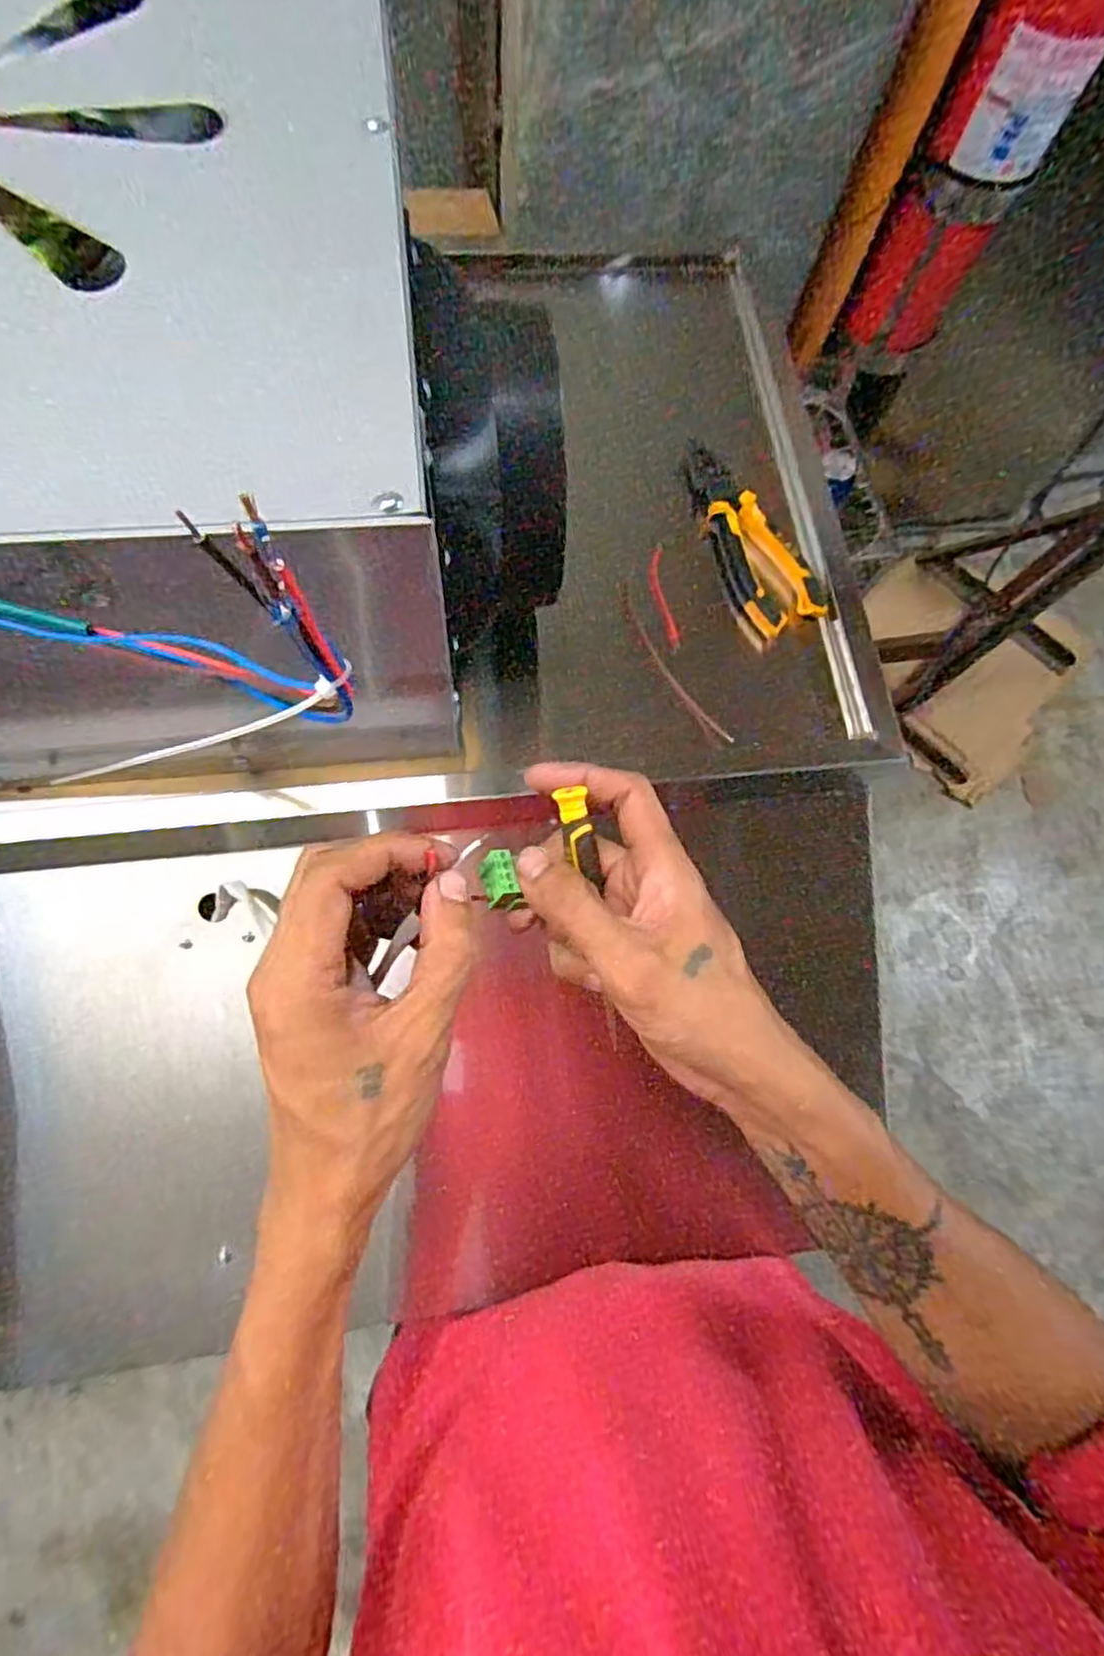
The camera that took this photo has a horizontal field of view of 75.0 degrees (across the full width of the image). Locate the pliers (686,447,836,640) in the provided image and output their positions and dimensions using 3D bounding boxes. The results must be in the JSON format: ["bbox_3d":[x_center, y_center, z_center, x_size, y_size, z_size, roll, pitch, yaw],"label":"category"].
[{"bbox_3d":[0.144,-0.209,0.521,0.061,0.027,0.148,-26,77,-8],"label":"pliers"}]

